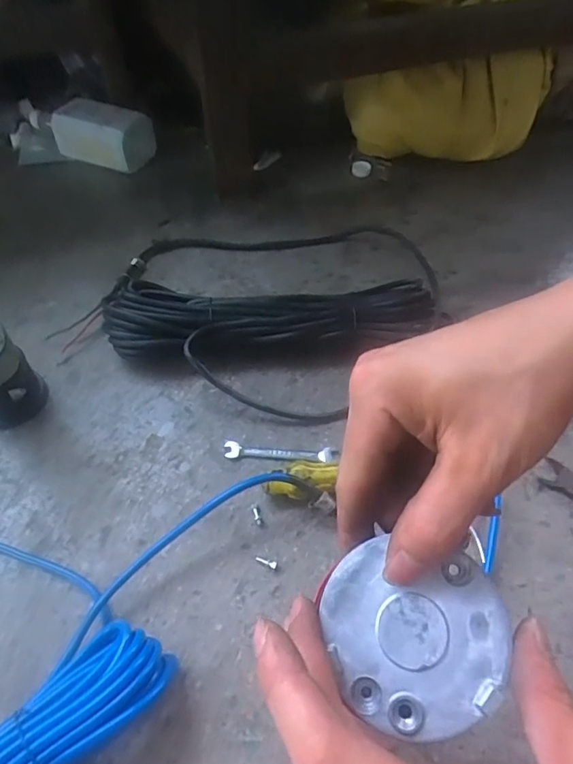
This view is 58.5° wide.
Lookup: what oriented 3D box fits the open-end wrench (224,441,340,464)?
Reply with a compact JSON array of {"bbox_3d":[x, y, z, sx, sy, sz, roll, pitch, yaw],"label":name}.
[{"bbox_3d":[-0.006,0.070,0.511,0.108,0.006,0.017,3,52,2],"label":"open-end wrench"}]

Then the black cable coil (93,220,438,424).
[{"bbox_3d":[-0.017,-0.100,0.610,0.369,0.059,0.304,-3,52,-2],"label":"black cable coil"}]

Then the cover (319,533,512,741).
[{"bbox_3d":[0.051,0.104,0.211,0.070,0.020,0.070,-3,68,9],"label":"cover"}]

